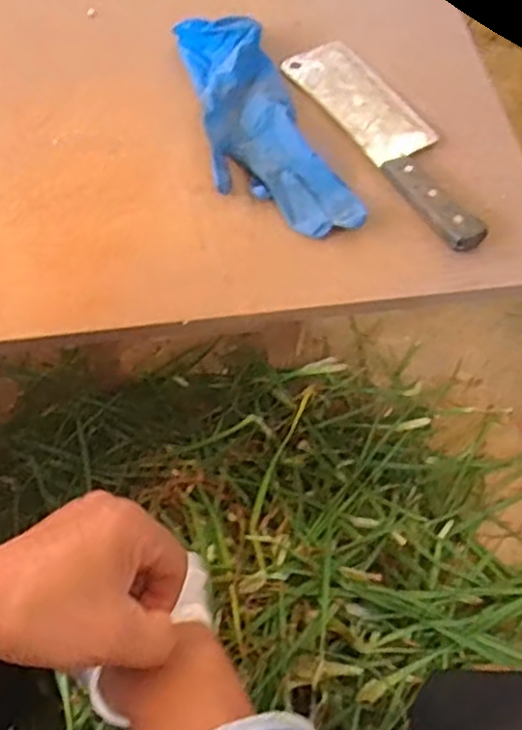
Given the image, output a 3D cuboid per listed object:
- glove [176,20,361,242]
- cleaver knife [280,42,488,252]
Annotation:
[{"bbox_3d":[-0.007,-0.202,0.557,0.093,0.027,0.241,-21,66,-11],"label":"glove"},{"bbox_3d":[0.112,-0.198,0.570,0.072,0.026,0.251,-28,68,-14],"label":"cleaver knife"}]

